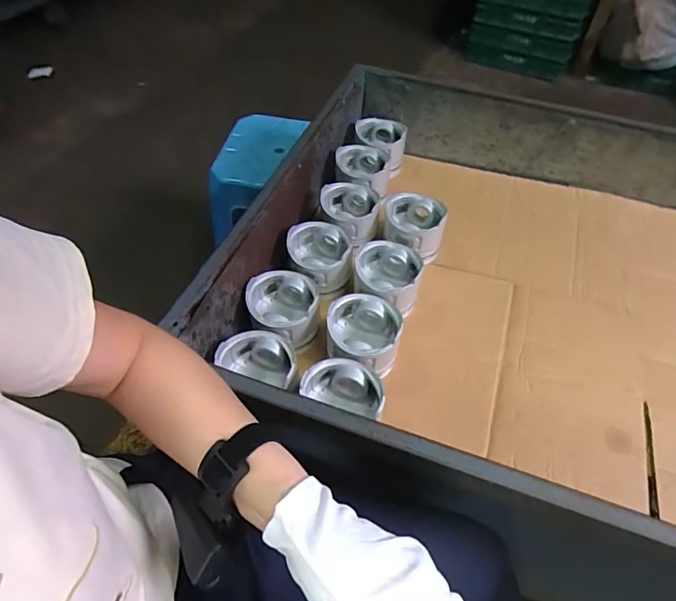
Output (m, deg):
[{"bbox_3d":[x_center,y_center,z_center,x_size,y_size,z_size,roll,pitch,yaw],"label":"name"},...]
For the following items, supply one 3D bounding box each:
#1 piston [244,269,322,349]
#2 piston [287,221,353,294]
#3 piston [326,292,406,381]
[{"bbox_3d":[-0.080,0.014,0.666,0.100,0.078,0.104,-11,54,-9],"label":"piston"},{"bbox_3d":[-0.029,-0.070,0.734,0.103,0.062,0.109,-1,53,-2],"label":"piston"},{"bbox_3d":[0.037,0.051,0.642,0.100,0.083,0.103,0,53,-1],"label":"piston"}]

